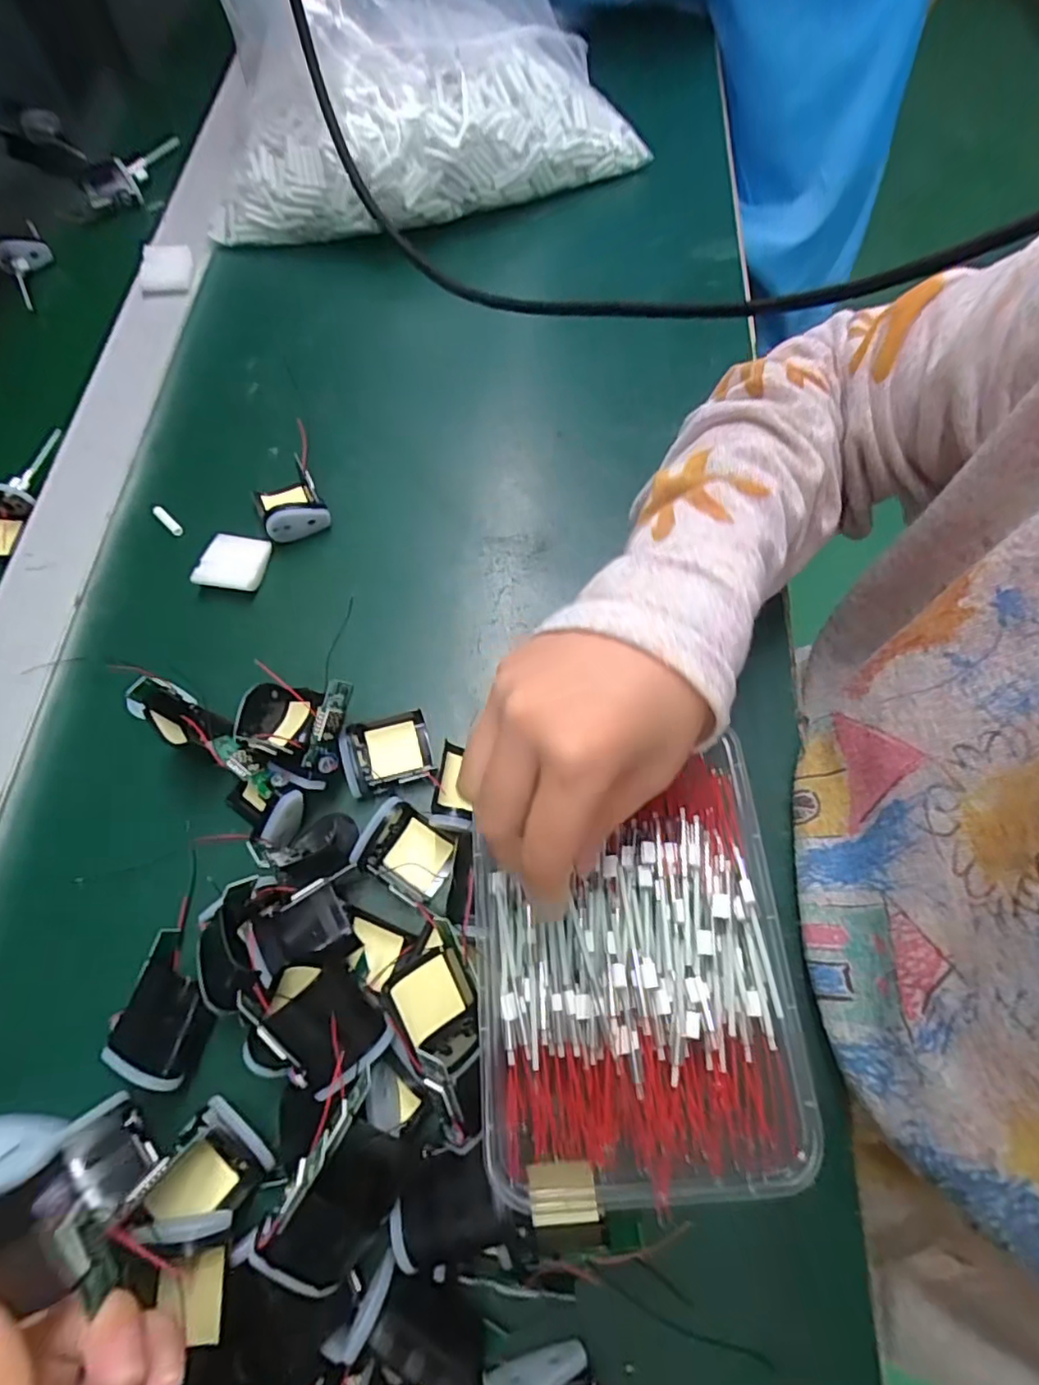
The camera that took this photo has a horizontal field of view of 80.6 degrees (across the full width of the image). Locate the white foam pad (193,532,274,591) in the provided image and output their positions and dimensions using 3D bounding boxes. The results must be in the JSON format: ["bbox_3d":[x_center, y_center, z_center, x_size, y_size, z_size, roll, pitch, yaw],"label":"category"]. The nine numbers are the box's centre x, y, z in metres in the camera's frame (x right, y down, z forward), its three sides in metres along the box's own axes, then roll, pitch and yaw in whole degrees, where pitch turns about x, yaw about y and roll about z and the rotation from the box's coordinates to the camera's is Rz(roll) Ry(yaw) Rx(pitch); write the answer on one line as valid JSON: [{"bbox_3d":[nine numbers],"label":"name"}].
[{"bbox_3d":[-0.162,-0.074,0.350,0.036,0.012,0.033,6,68,2],"label":"white foam pad"}]

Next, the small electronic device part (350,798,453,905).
[{"bbox_3d":[-0.052,0.074,0.286,0.040,0.019,0.034,30,71,11],"label":"small electronic device part"}]

